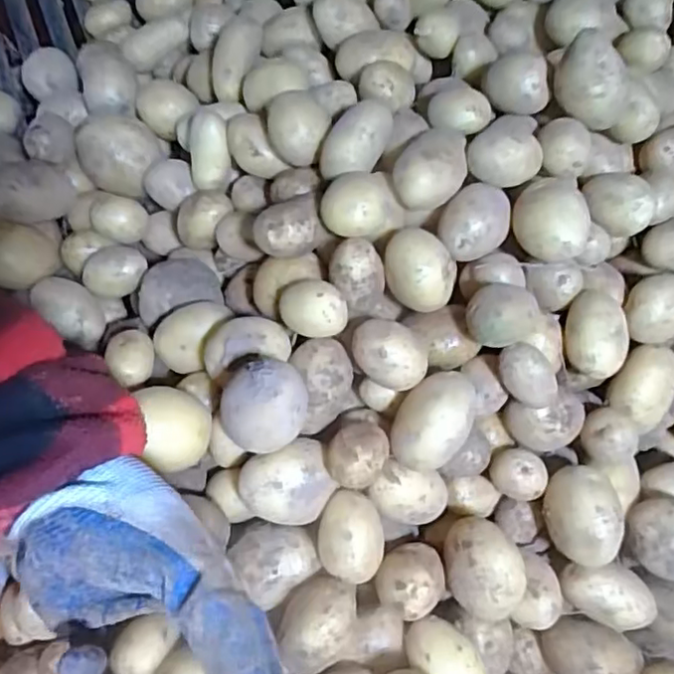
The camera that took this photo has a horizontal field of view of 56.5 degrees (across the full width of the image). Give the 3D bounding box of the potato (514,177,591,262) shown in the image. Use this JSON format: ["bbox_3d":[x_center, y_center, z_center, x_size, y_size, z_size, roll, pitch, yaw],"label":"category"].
[{"bbox_3d":[0.132,-0.073,0.383,0.045,0.030,0.042,0,66,-1],"label":"potato"}]

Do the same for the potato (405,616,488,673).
[{"bbox_3d":[0.065,0.188,0.350,0.031,0.026,0.063,-37,71,-16],"label":"potato"}]

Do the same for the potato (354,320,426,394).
[{"bbox_3d":[0.030,0.012,0.367,0.043,0.036,0.032,19,67,8],"label":"potato"}]

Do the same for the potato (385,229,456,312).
[{"bbox_3d":[0.050,-0.042,0.378,0.042,0.033,0.038,7,66,3],"label":"potato"}]

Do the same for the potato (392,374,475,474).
[{"bbox_3d":[0.055,0.048,0.360,0.039,0.030,0.057,30,100,7],"label":"potato"}]

